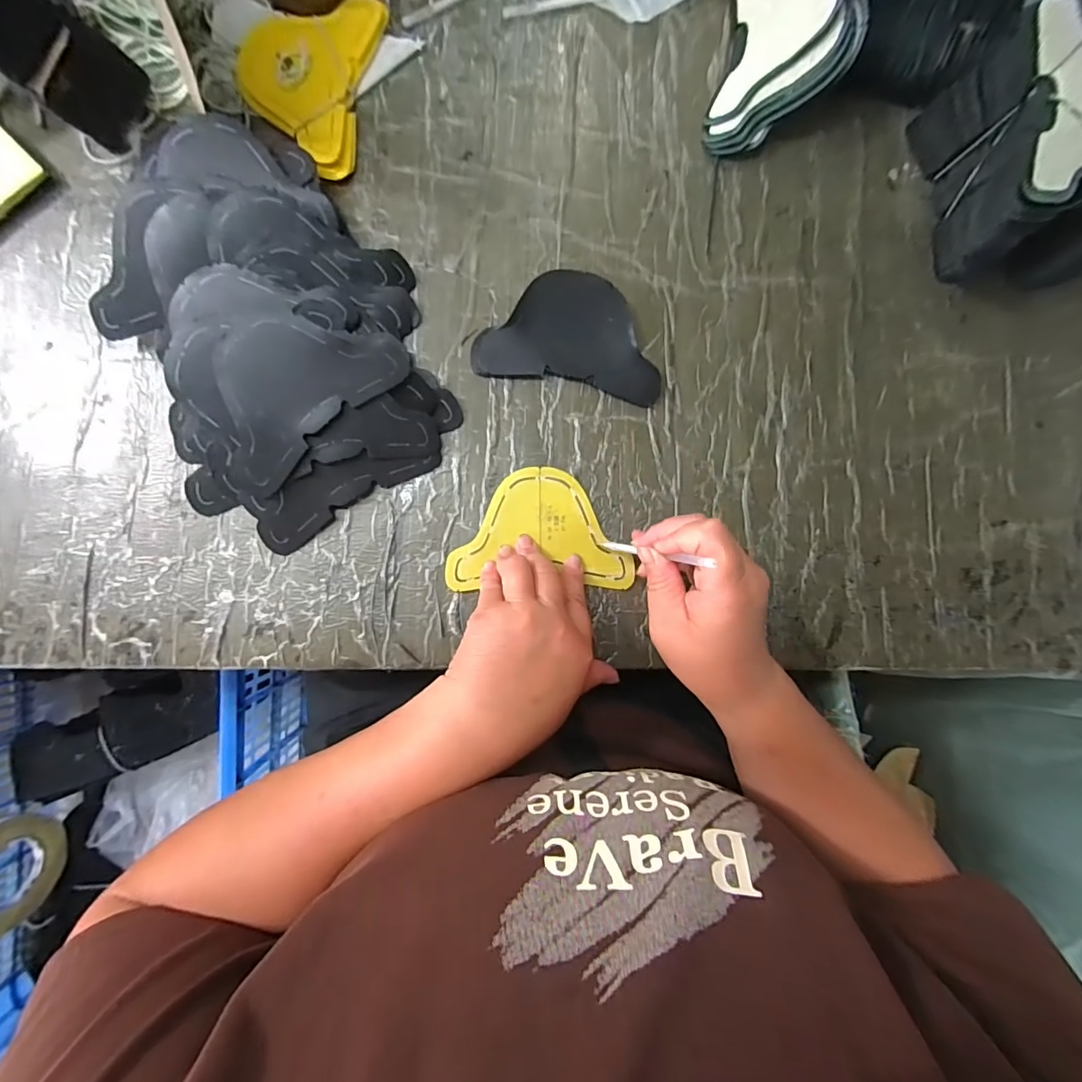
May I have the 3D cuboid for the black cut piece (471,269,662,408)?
[{"bbox_3d":[0.025,-0.159,0.365,0.138,0.011,0.084,10,87,-4],"label":"black cut piece"}]

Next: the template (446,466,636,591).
[{"bbox_3d":[0.000,-0.009,0.359,0.133,0.004,0.087,0,84,-3],"label":"template"}]

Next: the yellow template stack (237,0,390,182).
[{"bbox_3d":[-0.176,-0.345,0.364,0.091,0.018,0.138,12,86,-3],"label":"yellow template stack"}]

